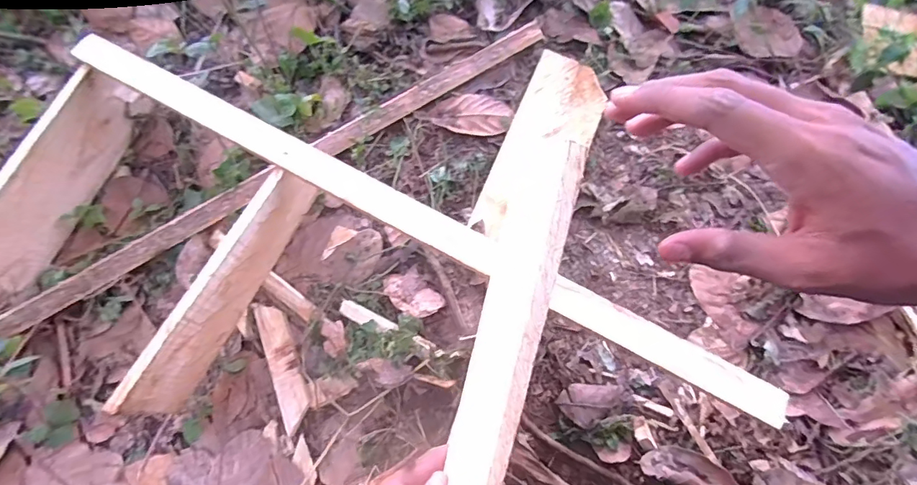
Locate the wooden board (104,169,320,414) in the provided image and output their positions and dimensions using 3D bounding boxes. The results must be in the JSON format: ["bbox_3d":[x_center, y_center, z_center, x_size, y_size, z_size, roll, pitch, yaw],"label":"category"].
[{"bbox_3d":[-0.252,0.045,0.532,0.020,0.132,0.290,23,73,10],"label":"wooden board"}]

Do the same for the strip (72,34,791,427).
[{"bbox_3d":[-0.075,-0.040,0.491,0.815,0.021,0.040,26,72,12],"label":"strip"}]

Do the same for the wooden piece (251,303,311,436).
[{"bbox_3d":[-0.208,0.141,0.562,0.035,0.010,0.156,-23,72,-6],"label":"wooden piece"}]

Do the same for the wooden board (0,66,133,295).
[{"bbox_3d":[-0.499,-0.073,0.590,0.016,0.125,0.283,18,73,8],"label":"wooden board"}]

